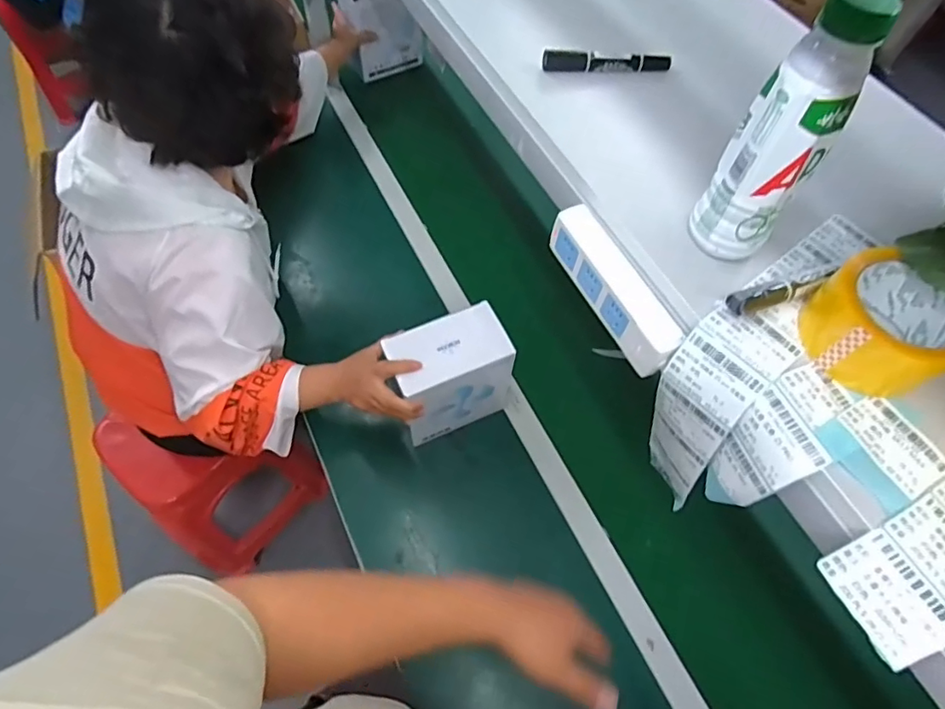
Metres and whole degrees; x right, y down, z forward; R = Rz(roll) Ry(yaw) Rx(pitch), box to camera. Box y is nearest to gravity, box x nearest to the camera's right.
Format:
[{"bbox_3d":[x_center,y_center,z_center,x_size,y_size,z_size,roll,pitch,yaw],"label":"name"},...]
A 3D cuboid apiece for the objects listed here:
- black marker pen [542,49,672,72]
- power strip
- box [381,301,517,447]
[{"bbox_3d":[0.147,-0.319,0.589,0.139,0.017,0.014,1,61,-3],"label":"black marker pen"},{"bbox_3d":[0.128,-0.063,0.499,0.037,0.050,0.172,-23,65,-15],"label":"power strip"},{"bbox_3d":[-0.033,0.033,0.804,0.158,0.195,0.101,-19,64,-13],"label":"box"}]

